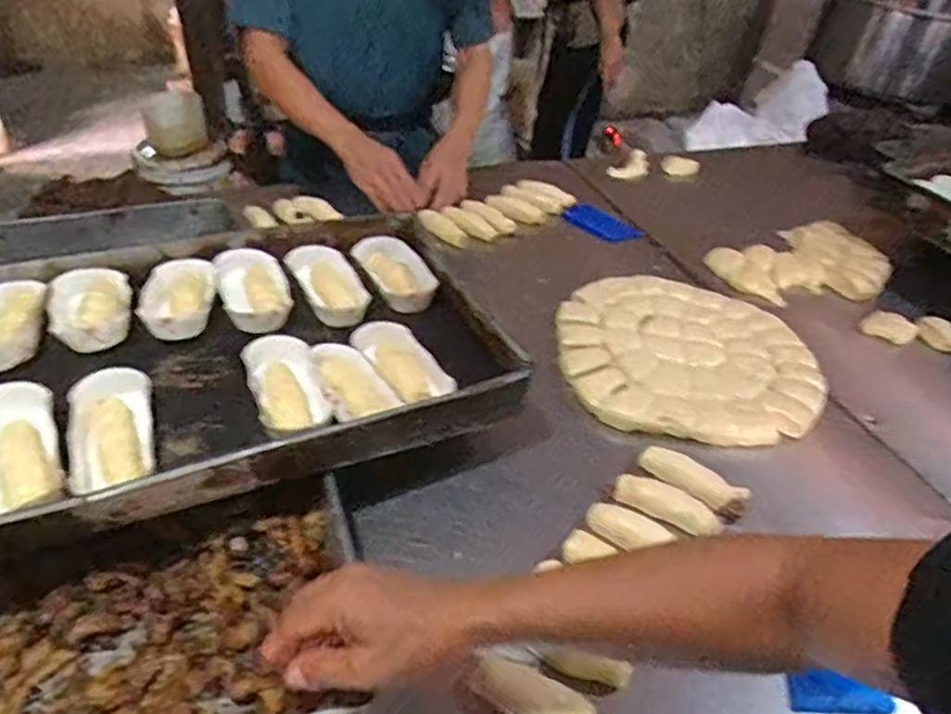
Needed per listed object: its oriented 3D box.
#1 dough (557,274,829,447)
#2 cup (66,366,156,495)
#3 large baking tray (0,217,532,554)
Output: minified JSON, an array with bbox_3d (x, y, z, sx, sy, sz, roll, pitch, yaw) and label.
[{"bbox_3d":[0.267,-0.011,0.844,0.311,0.022,0.296,3,40,-2],"label":"dough"},{"bbox_3d":[-0.319,0.061,0.582,0.064,0.031,0.122,-11,42,-18],"label":"cup"},{"bbox_3d":[-0.388,0.014,0.657,0.845,0.055,0.422,-13,43,-20],"label":"large baking tray"}]

